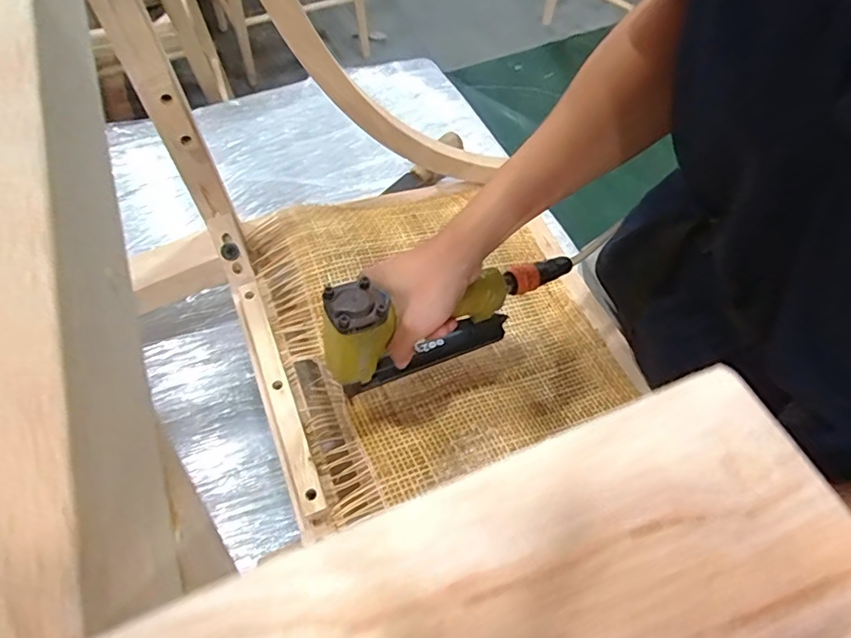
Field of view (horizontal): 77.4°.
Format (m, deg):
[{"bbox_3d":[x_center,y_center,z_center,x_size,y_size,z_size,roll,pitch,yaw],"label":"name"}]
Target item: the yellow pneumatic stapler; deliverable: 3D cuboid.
[{"bbox_3d":[0.017,-0.006,0.499,0.251,0.121,0.046,-20,60,-27],"label":"yellow pneumatic stapler"}]

